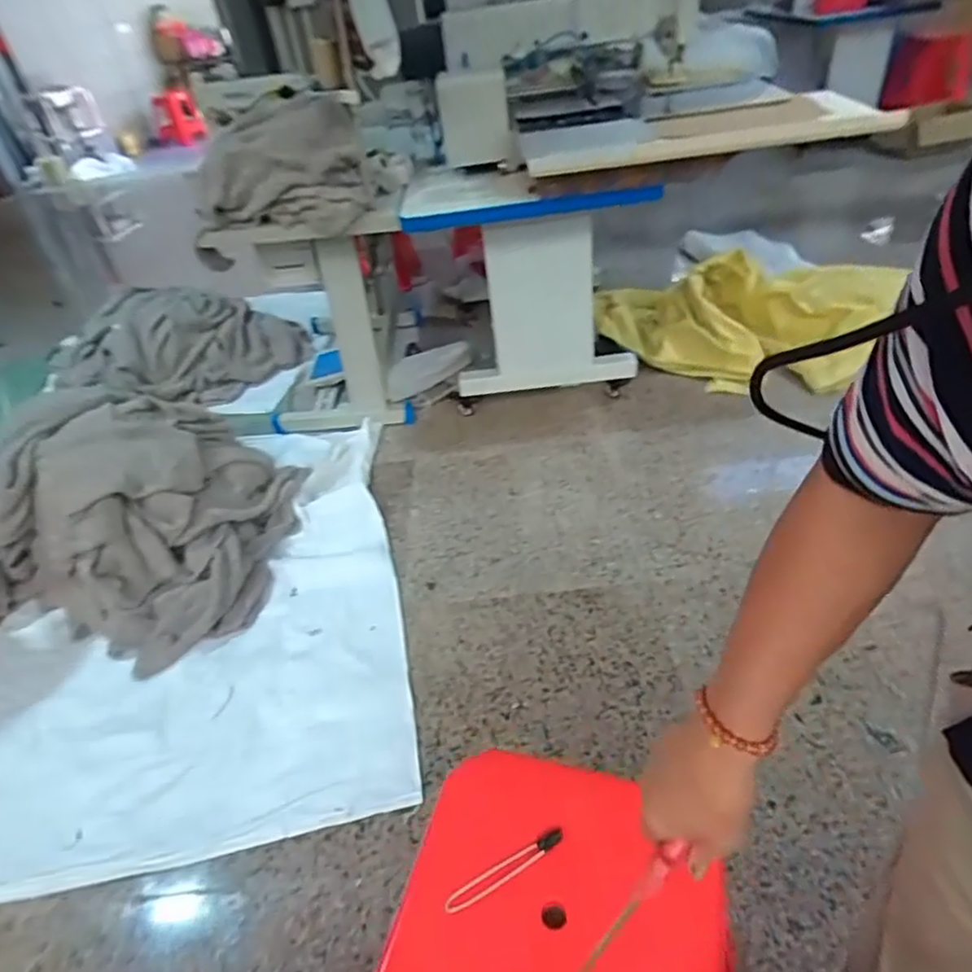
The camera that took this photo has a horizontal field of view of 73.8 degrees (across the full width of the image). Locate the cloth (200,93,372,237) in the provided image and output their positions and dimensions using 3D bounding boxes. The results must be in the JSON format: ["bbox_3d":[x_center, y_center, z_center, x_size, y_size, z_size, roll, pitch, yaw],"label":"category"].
[{"bbox_3d":[-0.512,-0.822,1.658,0.390,0.245,0.329,-10,39,-1],"label":"cloth"}]

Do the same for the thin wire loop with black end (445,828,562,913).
[{"bbox_3d":[0.020,0.393,0.662,0.135,0.004,0.018,-23,41,-17],"label":"thin wire loop with black end"}]

